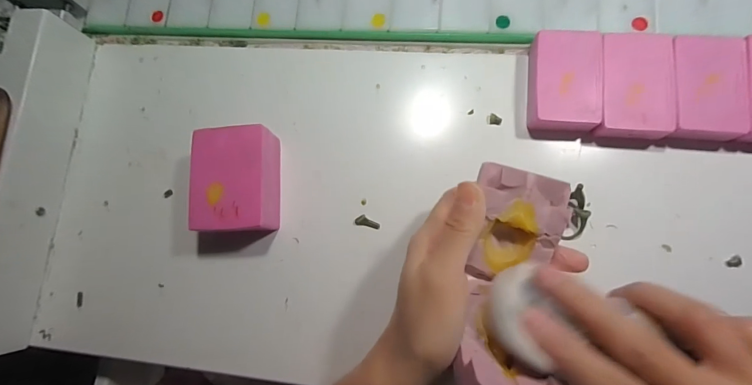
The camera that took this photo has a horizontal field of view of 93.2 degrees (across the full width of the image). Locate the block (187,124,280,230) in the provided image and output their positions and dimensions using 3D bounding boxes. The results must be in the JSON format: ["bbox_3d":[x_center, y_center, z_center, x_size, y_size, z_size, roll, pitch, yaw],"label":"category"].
[{"bbox_3d":[-0.101,-0.008,0.259,0.052,0.036,0.072,-2,82,5],"label":"block"}]

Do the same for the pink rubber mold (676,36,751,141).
[{"bbox_3d":[0.224,-0.070,0.241,0.042,0.013,0.069,4,82,6],"label":"pink rubber mold"}]

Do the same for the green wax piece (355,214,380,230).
[{"bbox_3d":[-0.006,0.021,0.259,0.018,0.004,0.008,11,83,7],"label":"green wax piece"}]

